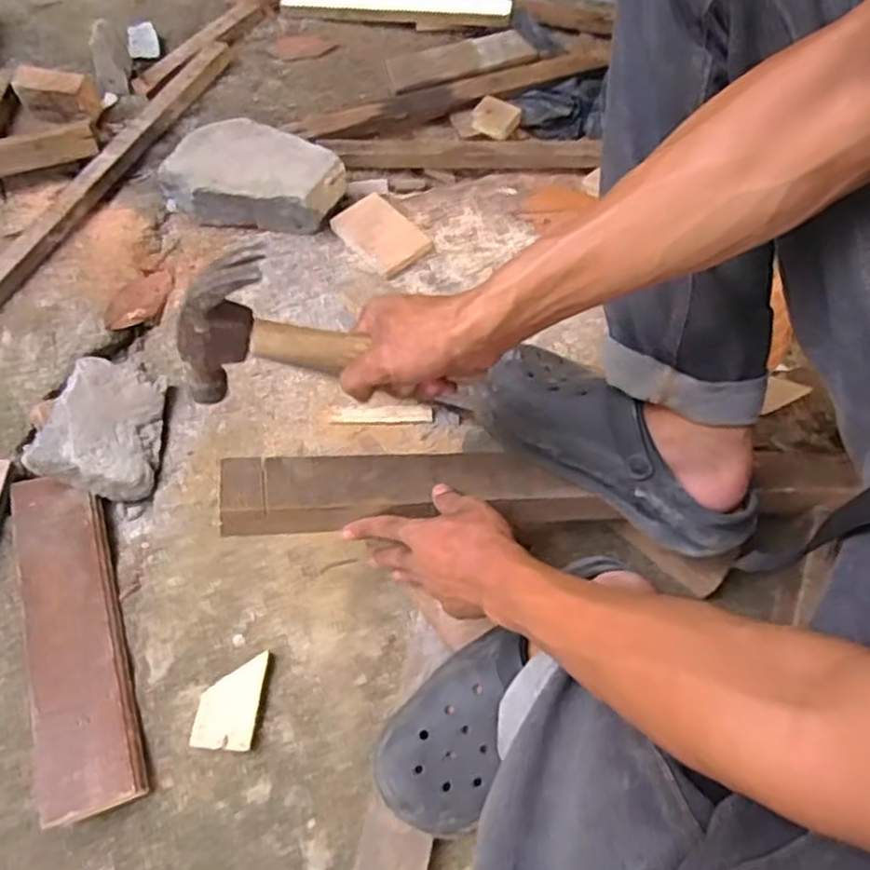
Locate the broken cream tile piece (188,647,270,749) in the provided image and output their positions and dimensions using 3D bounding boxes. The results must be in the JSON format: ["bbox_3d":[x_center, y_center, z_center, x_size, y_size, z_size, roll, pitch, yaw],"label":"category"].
[{"bbox_3d":[-0.189,0.244,0.666,0.053,0.014,0.083,6,65,1],"label":"broken cream tile piece"}]

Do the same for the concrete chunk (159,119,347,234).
[{"bbox_3d":[-0.226,-0.333,0.918,0.216,0.069,0.125,8,65,3],"label":"concrete chunk"}]

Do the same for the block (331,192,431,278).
[{"bbox_3d":[-0.068,-0.256,0.924,0.082,0.024,0.111,-39,72,-17],"label":"block"}]

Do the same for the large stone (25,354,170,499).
[{"bbox_3d":[-0.359,-0.009,0.775,0.118,0.082,0.132,0,65,-1],"label":"large stone"}]

